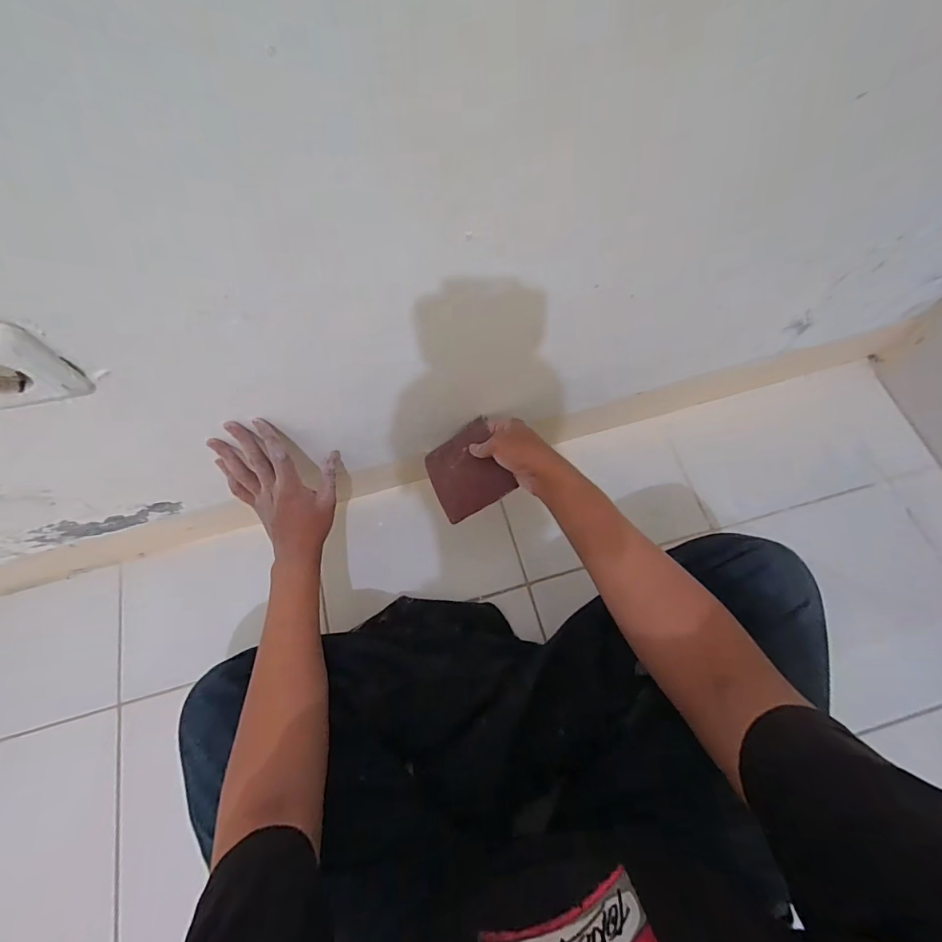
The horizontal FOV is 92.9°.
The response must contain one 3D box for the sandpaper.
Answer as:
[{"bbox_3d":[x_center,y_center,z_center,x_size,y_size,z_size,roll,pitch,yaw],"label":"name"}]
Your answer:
[{"bbox_3d":[-0.005,0.001,0.579,0.097,0.013,0.104,-29,73,13],"label":"sandpaper"}]

